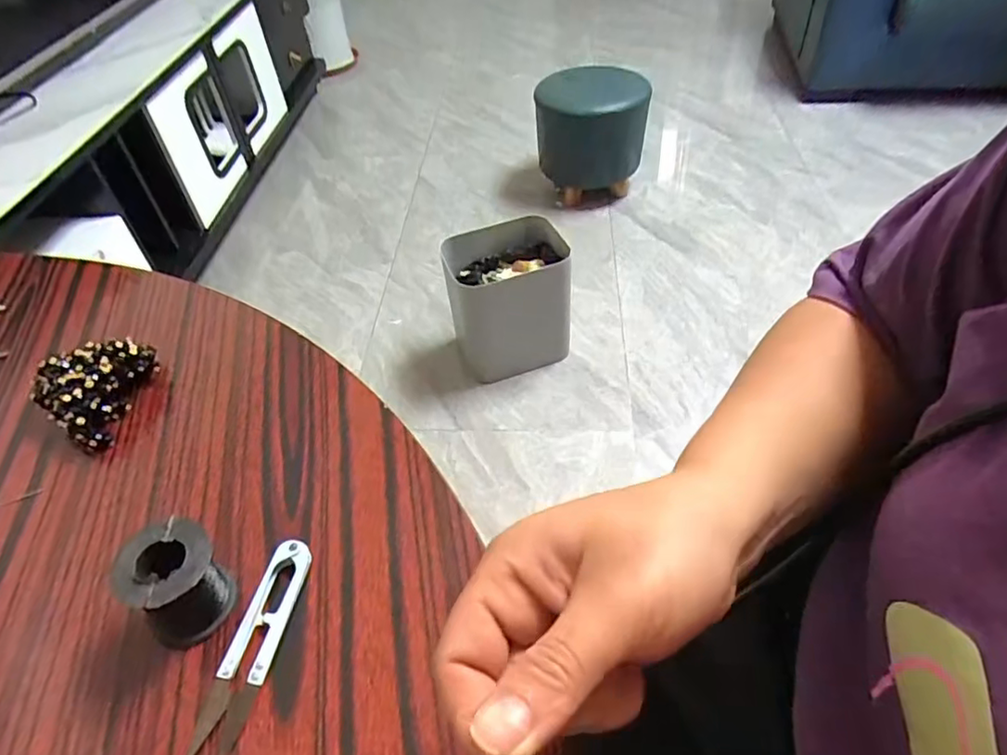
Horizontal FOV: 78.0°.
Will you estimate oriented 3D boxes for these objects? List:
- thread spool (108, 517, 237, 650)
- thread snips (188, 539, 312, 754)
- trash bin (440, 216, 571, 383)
[{"bbox_3d":[-0.155,0.101,0.300,0.044,0.049,0.043,-1,46,1],"label":"thread spool"},{"bbox_3d":[-0.120,0.125,0.300,0.024,0.011,0.097,6,46,8],"label":"thread snips"},{"bbox_3d":[0.012,-0.167,1.351,0.255,0.285,0.216,-11,47,-5],"label":"trash bin"}]

